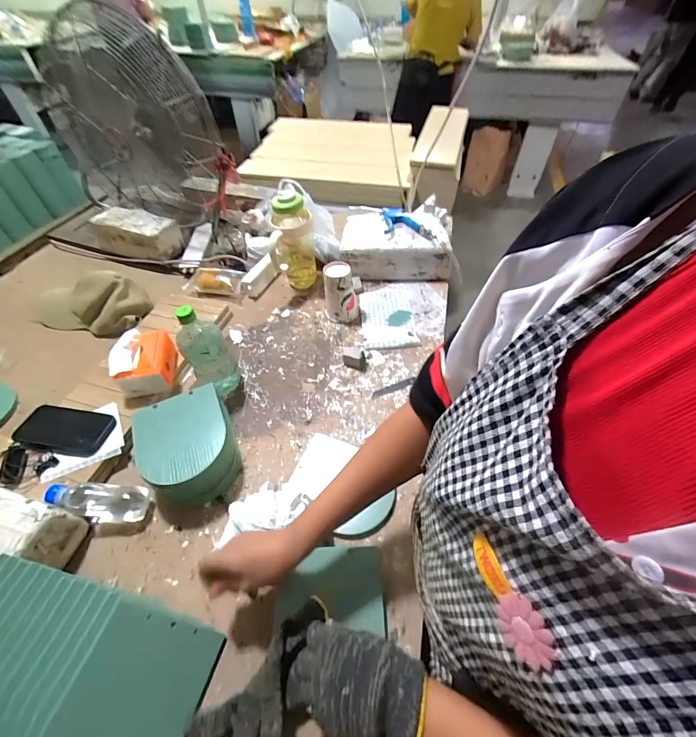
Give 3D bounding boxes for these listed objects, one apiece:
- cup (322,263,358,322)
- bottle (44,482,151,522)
[{"bbox_3d":[-0.017,-0.179,0.820,0.082,0.121,0.068,-10,50,-4],"label":"cup"},{"bbox_3d":[-0.401,0.213,0.561,0.149,0.049,0.052,10,49,-9],"label":"bottle"}]

